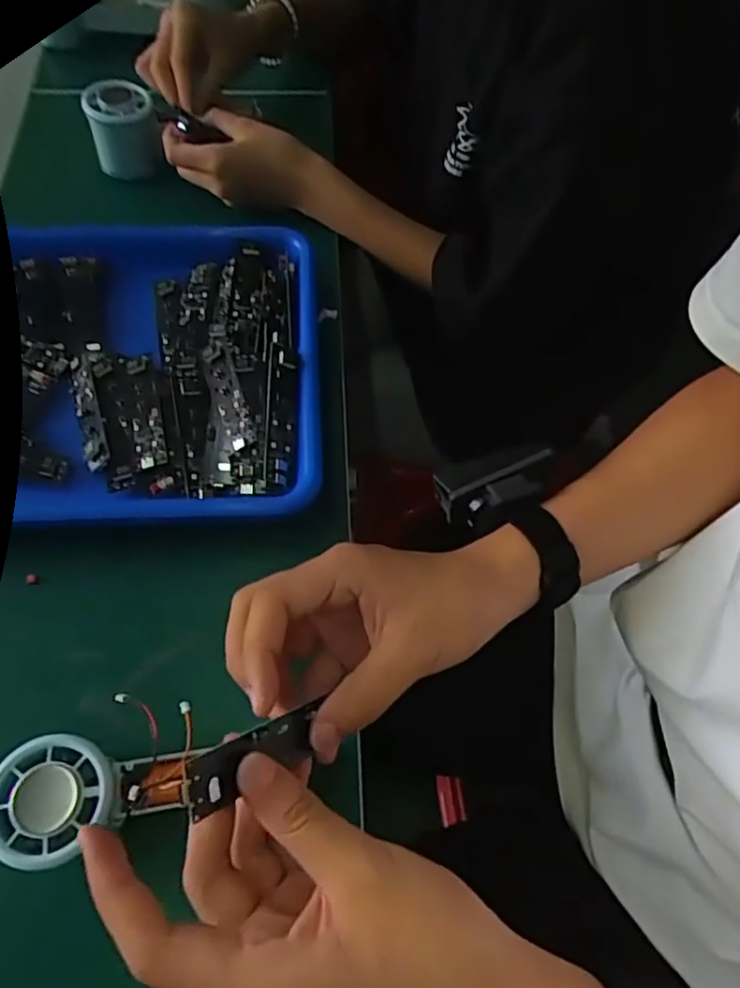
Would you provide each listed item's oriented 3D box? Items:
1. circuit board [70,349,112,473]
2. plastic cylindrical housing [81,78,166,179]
[{"bbox_3d":[-0.194,-0.059,0.436,0.018,0.008,0.095,-19,65,-10],"label":"circuit board"},{"bbox_3d":[-0.213,-0.317,0.551,0.055,0.061,0.053,0,63,0],"label":"plastic cylindrical housing"}]

